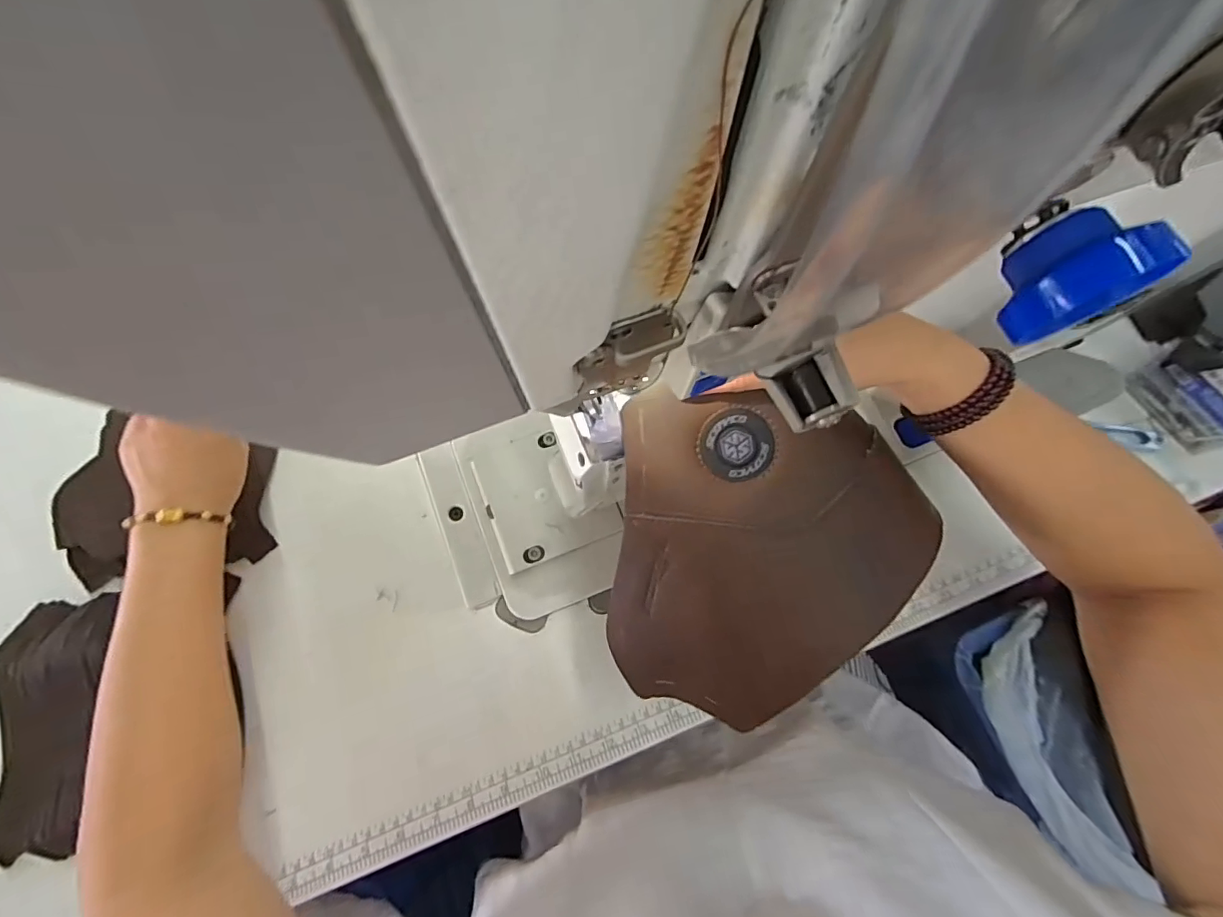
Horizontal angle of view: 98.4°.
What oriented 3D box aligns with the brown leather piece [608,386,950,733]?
[{"bbox_3d":[0.084,0.050,0.269,0.161,0.049,0.150,3,73,3],"label":"brown leather piece"}]

